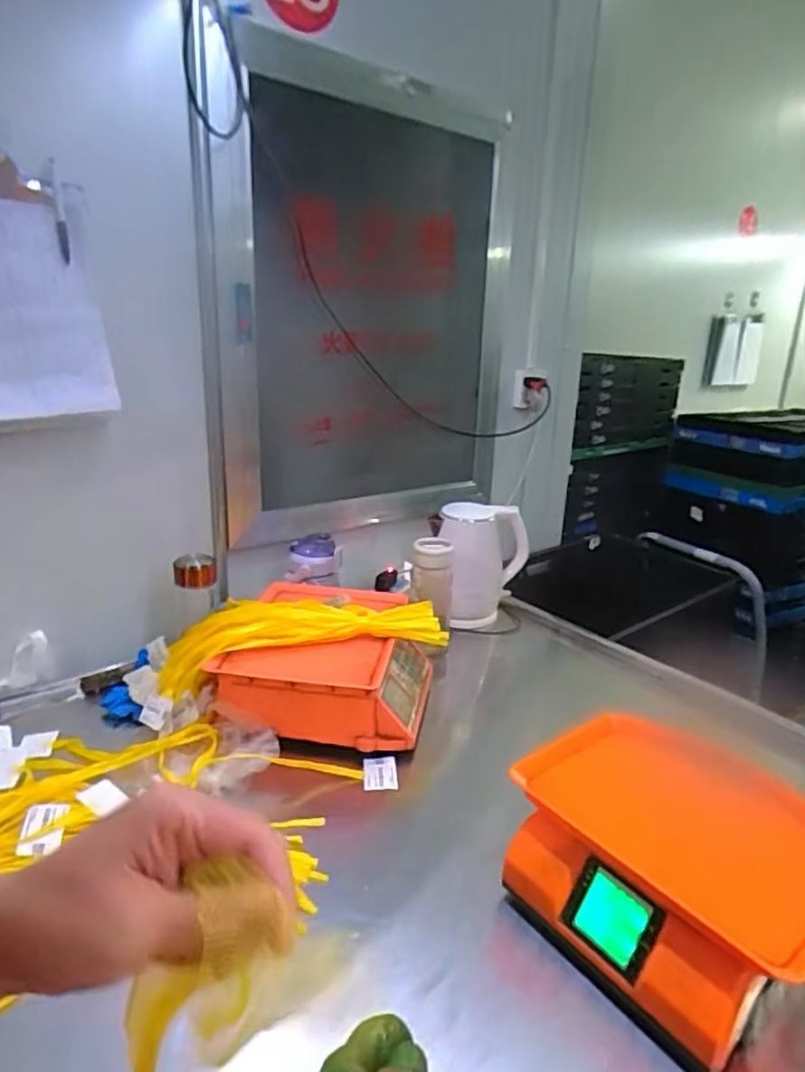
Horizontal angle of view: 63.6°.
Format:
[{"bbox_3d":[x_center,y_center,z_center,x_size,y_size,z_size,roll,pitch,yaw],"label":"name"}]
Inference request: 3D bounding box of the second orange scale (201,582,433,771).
[{"bbox_3d":[-0.106,0.191,0.980,0.293,0.139,0.282,6,19,12],"label":"second orange scale"}]

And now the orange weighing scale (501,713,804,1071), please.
[{"bbox_3d":[0.262,0.310,0.639,0.235,0.154,0.287,-13,24,-37],"label":"orange weighing scale"}]

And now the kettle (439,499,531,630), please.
[{"bbox_3d":[0.157,0.056,1.270,0.169,0.223,0.135,5,19,9],"label":"kettle"}]

